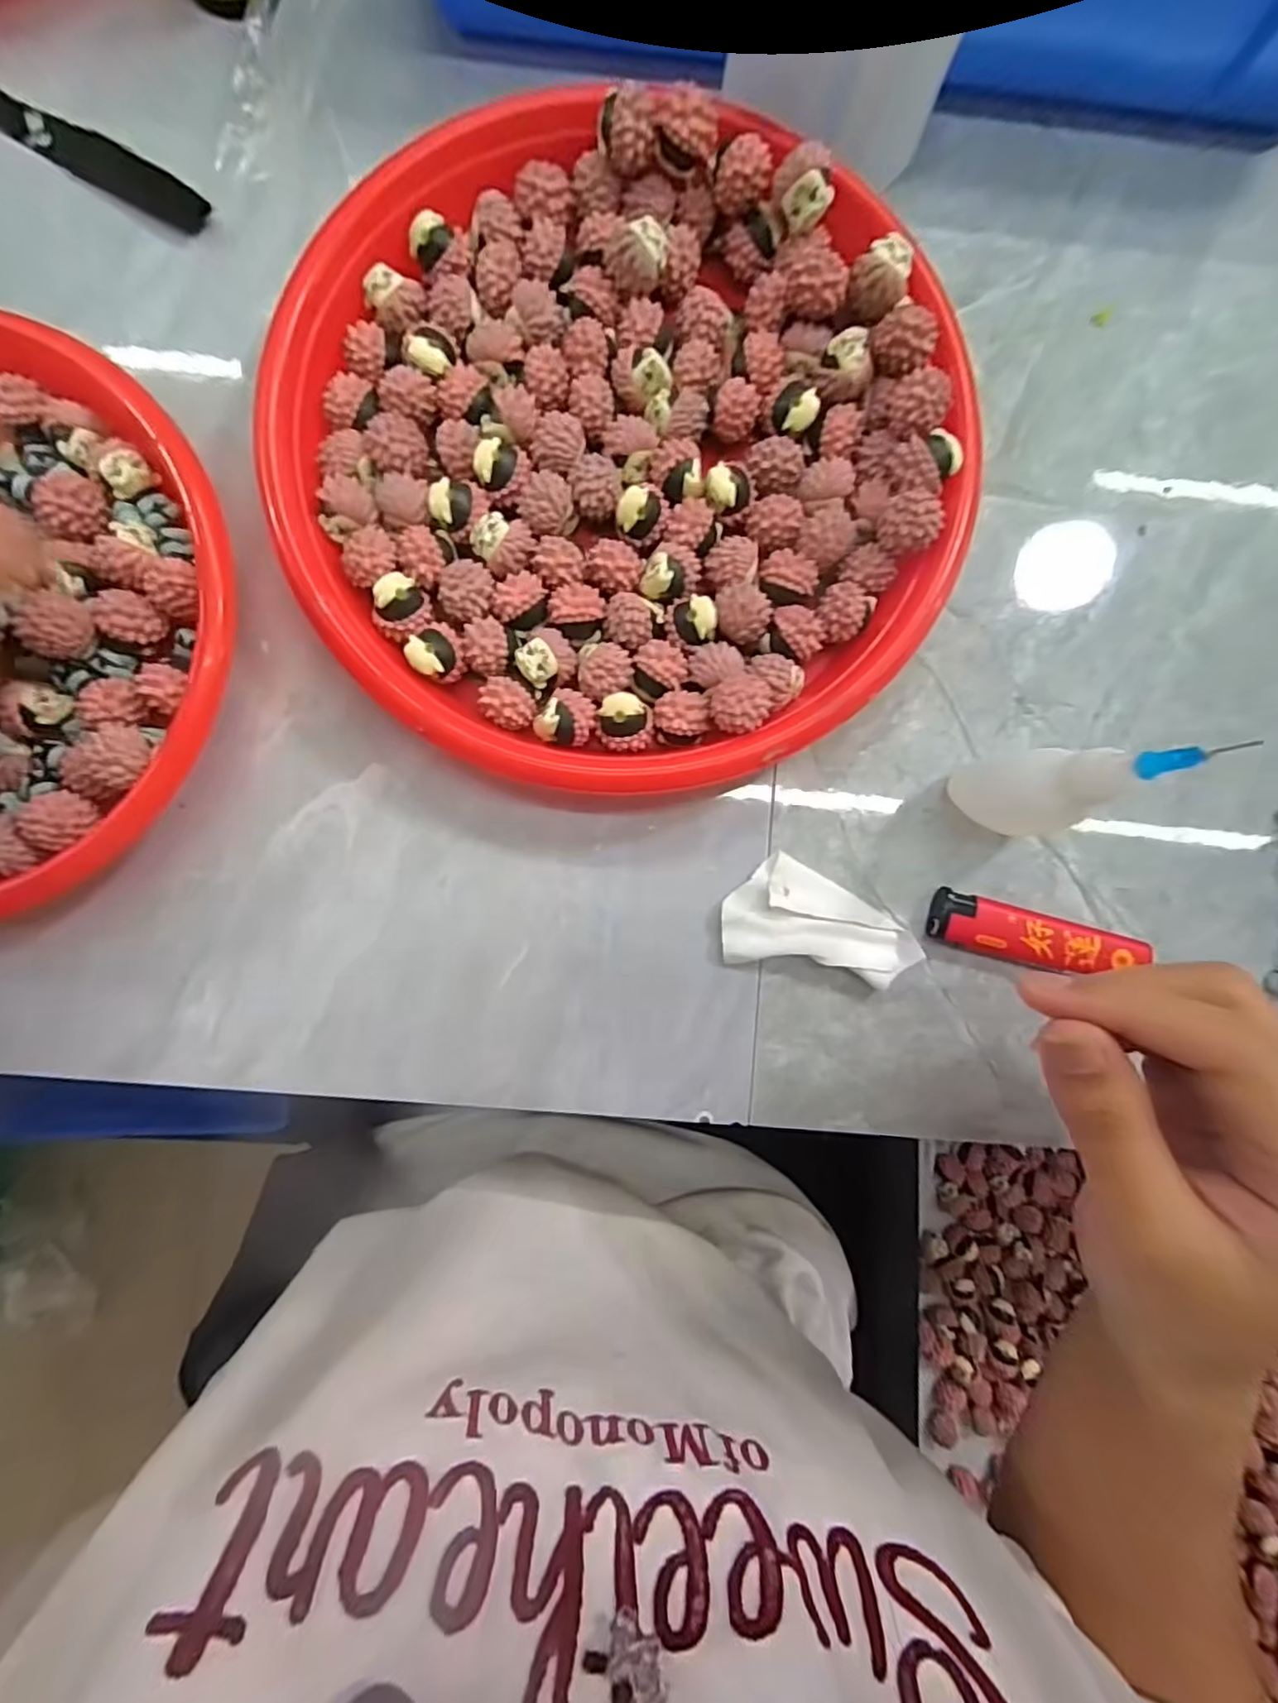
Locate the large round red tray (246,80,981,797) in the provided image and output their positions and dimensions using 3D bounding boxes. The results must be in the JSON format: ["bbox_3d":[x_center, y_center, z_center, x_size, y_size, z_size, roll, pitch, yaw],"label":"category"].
[{"bbox_3d":[-0.006,-0.137,0.219,0.225,0.033,0.226,-3,88,-2],"label":"large round red tray"}]

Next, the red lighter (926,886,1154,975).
[{"bbox_3d":[0.144,0.032,0.228,0.077,0.012,0.019,15,88,-2],"label":"red lighter"}]

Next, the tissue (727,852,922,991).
[{"bbox_3d":[0.066,0.029,0.227,0.070,0.011,0.040,22,88,-1],"label":"tissue"}]

